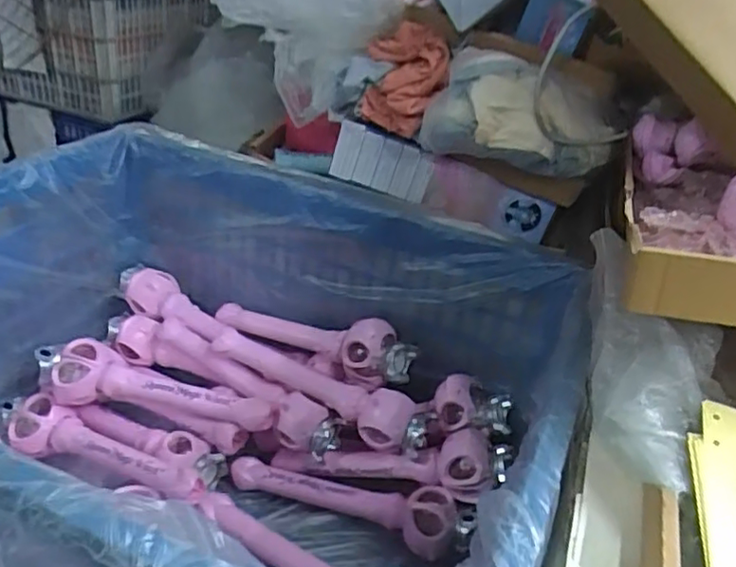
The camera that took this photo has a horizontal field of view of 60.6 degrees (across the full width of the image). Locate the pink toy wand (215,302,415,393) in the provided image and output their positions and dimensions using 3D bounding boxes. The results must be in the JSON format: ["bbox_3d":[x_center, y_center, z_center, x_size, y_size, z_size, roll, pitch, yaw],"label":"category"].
[{"bbox_3d":[-0.097,0.077,0.989,0.343,0.093,0.065,18,33,17],"label":"pink toy wand"}]

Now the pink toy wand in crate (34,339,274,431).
[{"bbox_3d":[-0.315,0.151,0.926,0.353,0.065,0.067,12,32,7],"label":"pink toy wand in crate"}]

